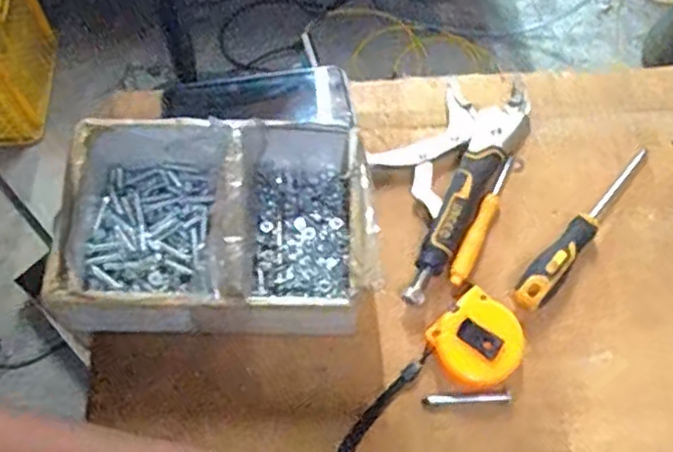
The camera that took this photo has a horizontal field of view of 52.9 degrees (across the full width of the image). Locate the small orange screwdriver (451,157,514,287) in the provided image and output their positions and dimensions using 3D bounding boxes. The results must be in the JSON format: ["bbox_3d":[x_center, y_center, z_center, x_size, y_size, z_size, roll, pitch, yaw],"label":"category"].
[{"bbox_3d":[0.125,-0.007,0.567,0.014,0.013,0.130,25,67,11],"label":"small orange screwdriver"}]

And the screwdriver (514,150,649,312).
[{"bbox_3d":[0.211,-0.002,0.557,0.027,0.031,0.191,41,71,17],"label":"screwdriver"}]

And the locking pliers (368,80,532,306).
[{"bbox_3d":[0.086,-0.046,0.579,0.096,0.027,0.220,30,68,13],"label":"locking pliers"}]

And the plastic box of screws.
[{"bbox_3d":[-0.089,-0.006,0.520,0.225,0.085,0.165,-3,65,-2],"label":"plastic box of screws"}]

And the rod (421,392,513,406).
[{"bbox_3d":[0.098,0.130,0.508,0.065,0.007,0.007,-3,65,0],"label":"rod"}]

